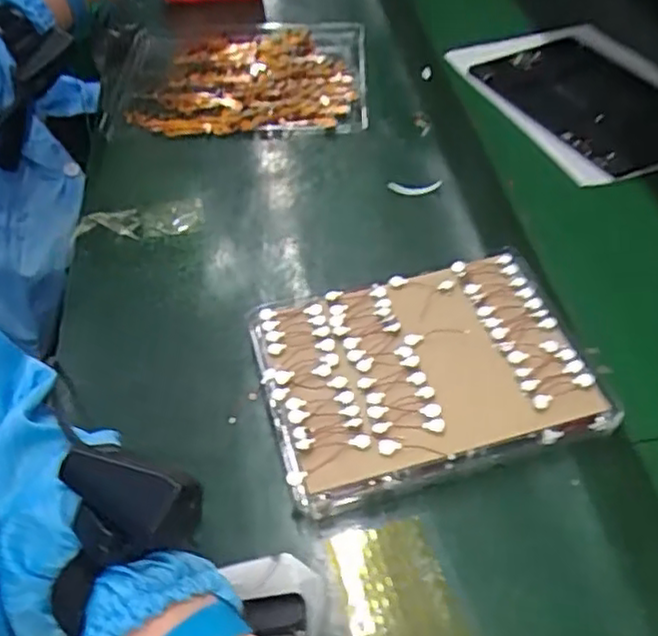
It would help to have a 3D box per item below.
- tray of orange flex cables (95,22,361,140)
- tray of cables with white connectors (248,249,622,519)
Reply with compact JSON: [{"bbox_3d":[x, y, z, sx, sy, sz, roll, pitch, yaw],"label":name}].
[{"bbox_3d":[-0.106,-0.275,0.806,0.290,0.035,0.234,1,49,1],"label":"tray of orange flex cables"},{"bbox_3d":[0.064,0.035,0.496,0.213,0.033,0.161,-11,49,-9],"label":"tray of cables with white connectors"}]

